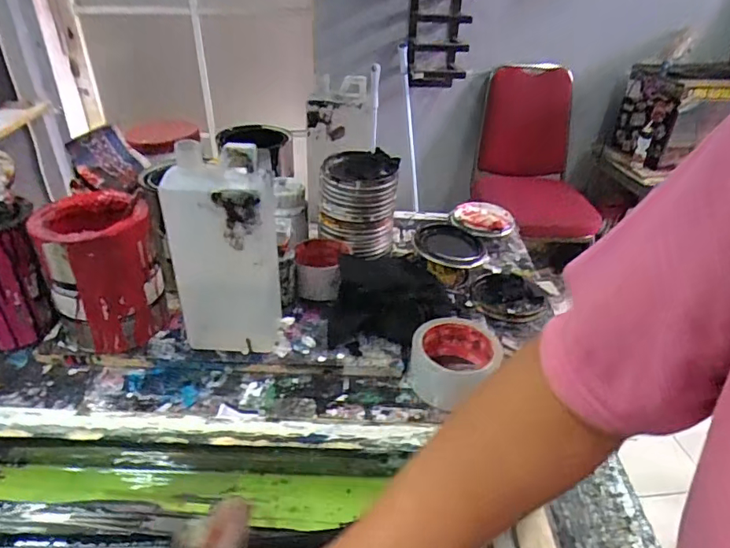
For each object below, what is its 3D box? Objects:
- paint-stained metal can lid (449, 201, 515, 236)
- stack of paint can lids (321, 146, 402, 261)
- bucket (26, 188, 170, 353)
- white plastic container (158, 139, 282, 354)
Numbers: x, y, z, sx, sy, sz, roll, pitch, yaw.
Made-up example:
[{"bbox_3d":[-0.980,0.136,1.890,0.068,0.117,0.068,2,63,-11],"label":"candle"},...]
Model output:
[{"bbox_3d":[0.194,-0.091,0.853,0.106,0.022,0.101,2,33,-1],"label":"paint-stained metal can lid"},{"bbox_3d":[-0.009,-0.097,0.695,0.101,0.121,0.092,0,33,-4],"label":"stack of paint can lids"},{"bbox_3d":[-0.280,0.005,0.550,0.108,0.161,0.102,-14,36,-24],"label":"bucket"},{"bbox_3d":[-0.137,-0.012,0.519,0.105,0.232,0.058,3,33,1],"label":"white plastic container"}]

